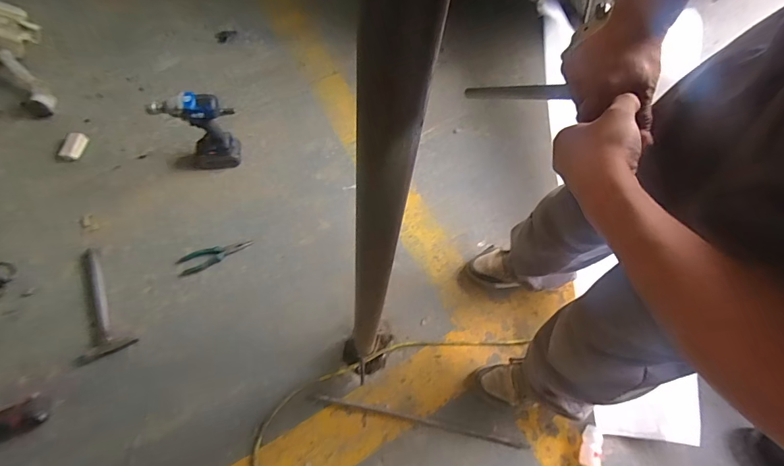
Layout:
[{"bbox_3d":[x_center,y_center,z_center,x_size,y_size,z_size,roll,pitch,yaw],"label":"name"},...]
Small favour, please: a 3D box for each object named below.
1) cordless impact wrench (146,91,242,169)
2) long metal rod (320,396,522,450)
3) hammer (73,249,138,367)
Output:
[{"bbox_3d":[-0.527,-0.276,1.040,0.209,0.270,0.071,-1,68,-3],"label":"cordless impact wrench"},{"bbox_3d":[0.068,0.454,0.910,0.505,0.007,0.018,12,68,2],"label":"long metal rod"},{"bbox_3d":[-0.749,0.170,0.962,0.124,0.025,0.294,-20,70,-10],"label":"hammer"}]

